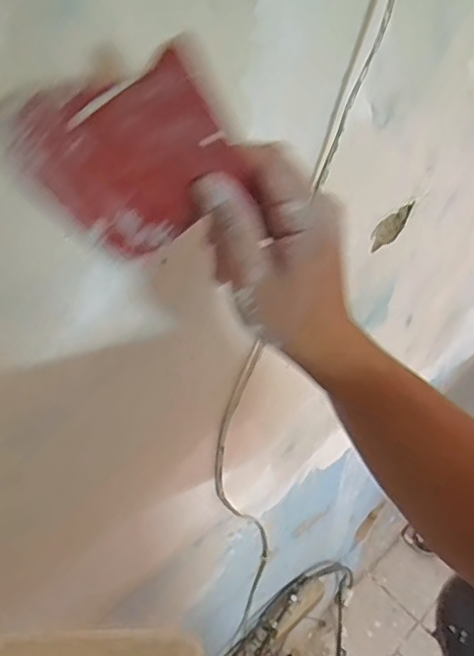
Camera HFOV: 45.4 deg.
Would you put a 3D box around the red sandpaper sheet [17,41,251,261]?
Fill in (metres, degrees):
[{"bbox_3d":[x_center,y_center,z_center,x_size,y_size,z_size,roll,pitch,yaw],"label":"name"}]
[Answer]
[{"bbox_3d":[-0.052,-0.084,0.303,0.099,0.116,0.007,-20,58,14],"label":"red sandpaper sheet"}]

